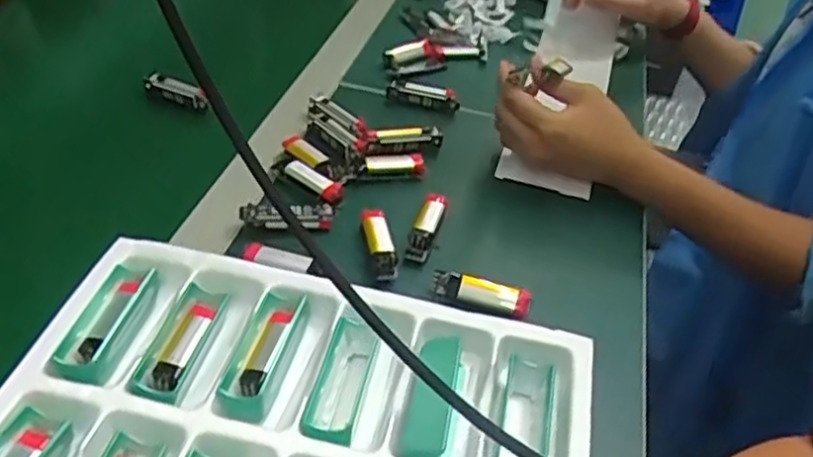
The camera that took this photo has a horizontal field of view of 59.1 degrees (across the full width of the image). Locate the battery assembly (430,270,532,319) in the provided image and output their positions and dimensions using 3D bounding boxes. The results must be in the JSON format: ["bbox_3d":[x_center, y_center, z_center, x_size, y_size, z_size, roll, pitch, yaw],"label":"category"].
[{"bbox_3d":[0.050,0.044,0.487,0.067,0.021,0.013,18,41,12],"label":"battery assembly"}]

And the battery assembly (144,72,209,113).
[{"bbox_3d":[-0.208,-0.124,0.645,0.073,0.023,0.012,23,43,17],"label":"battery assembly"}]

